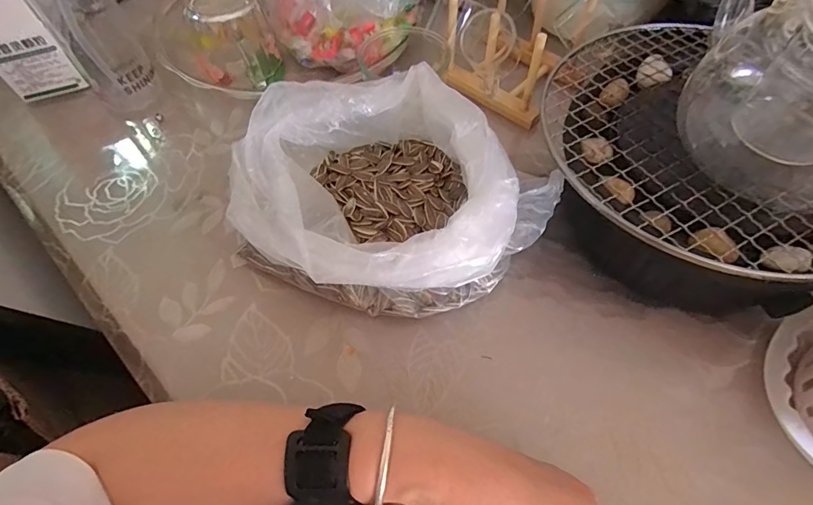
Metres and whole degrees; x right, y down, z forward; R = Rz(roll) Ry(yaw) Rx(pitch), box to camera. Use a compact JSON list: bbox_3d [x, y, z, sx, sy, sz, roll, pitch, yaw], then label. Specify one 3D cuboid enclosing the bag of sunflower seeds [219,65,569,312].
[{"bbox_3d":[-0.016,-0.043,0.365,0.211,0.106,0.200,34,64,21],"label":"bag of sunflower seeds"}]

